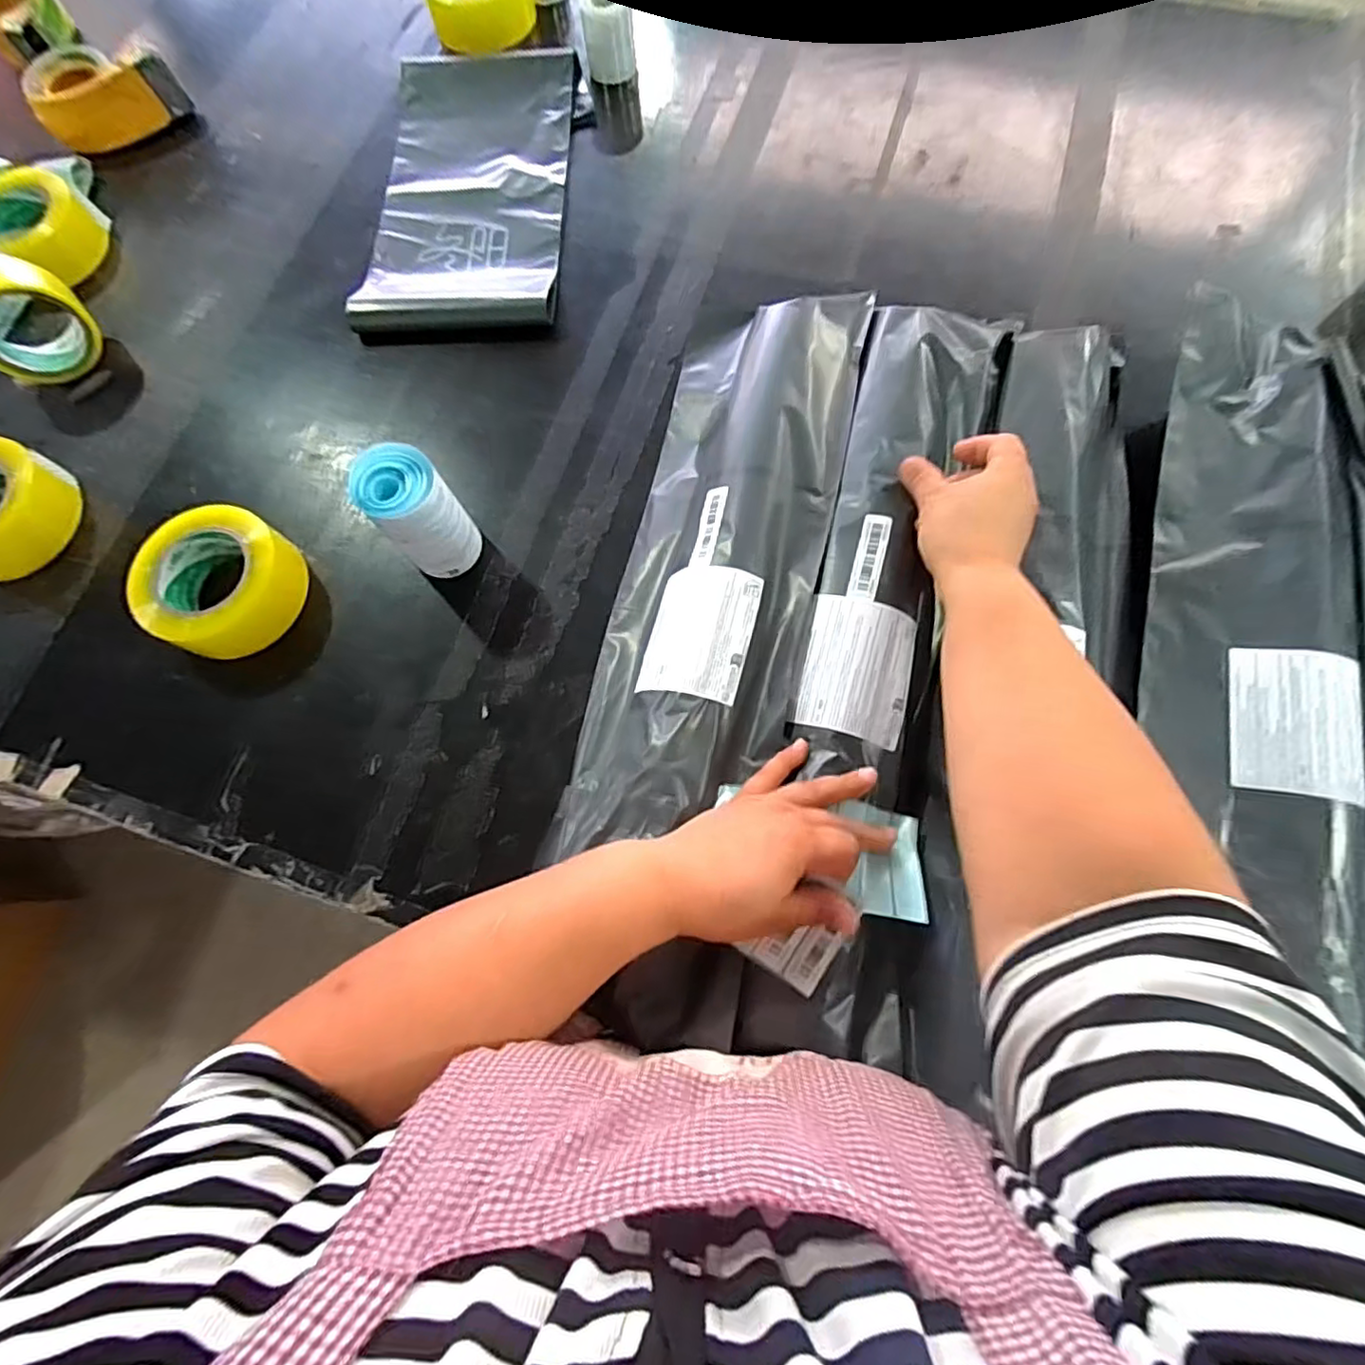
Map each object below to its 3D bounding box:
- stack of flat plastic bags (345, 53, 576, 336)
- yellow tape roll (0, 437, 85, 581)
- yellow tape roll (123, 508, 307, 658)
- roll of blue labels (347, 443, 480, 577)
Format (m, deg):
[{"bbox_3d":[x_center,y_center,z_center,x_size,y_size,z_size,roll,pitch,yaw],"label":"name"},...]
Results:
[{"bbox_3d":[-0.228,-0.542,0.687,0.202,0.021,0.368,1,73,2],"label":"stack of flat plastic bags"},{"bbox_3d":[-0.639,-0.159,0.578,0.114,0.047,0.123,18,75,7],"label":"yellow tape roll"},{"bbox_3d":[-0.402,-0.088,0.548,0.115,0.053,0.122,-1,73,2],"label":"yellow tape roll"},{"bbox_3d":[-0.213,-0.137,0.518,0.062,0.115,0.057,-1,73,2],"label":"roll of blue labels"}]

